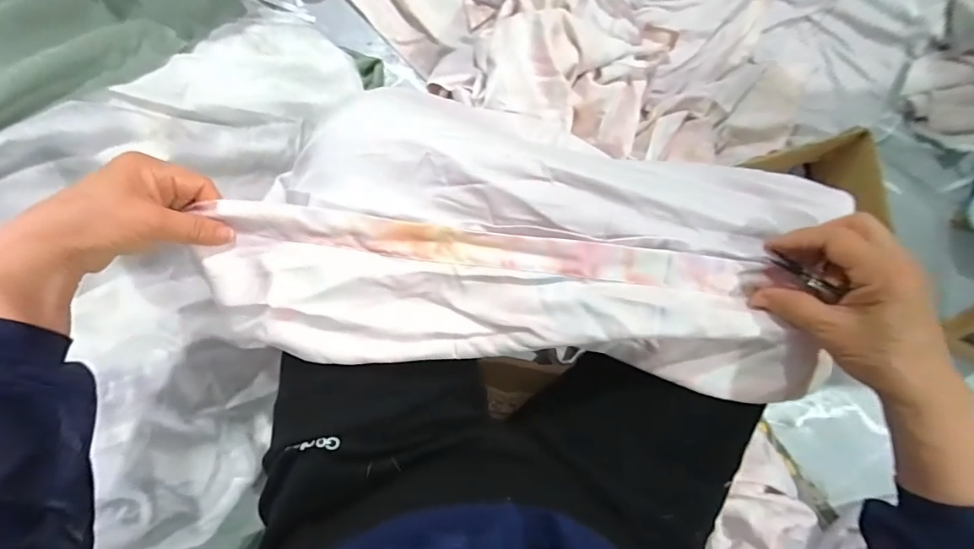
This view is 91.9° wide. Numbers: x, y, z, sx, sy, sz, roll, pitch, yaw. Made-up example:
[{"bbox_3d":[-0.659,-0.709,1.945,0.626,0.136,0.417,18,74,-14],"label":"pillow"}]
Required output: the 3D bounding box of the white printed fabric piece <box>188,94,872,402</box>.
[{"bbox_3d":[0.027,-0.025,0.380,0.453,0.058,0.200,6,92,1],"label":"white printed fabric piece"}]

